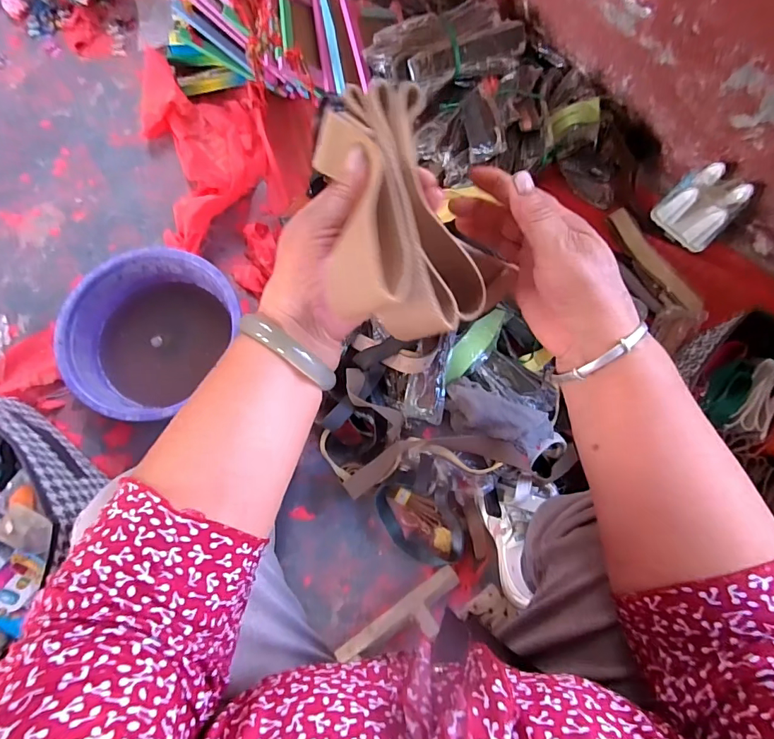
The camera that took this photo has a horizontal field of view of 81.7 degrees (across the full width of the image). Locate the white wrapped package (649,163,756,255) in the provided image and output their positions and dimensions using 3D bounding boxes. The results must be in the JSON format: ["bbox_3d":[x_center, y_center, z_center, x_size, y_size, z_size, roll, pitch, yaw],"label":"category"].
[{"bbox_3d":[0.599,-0.308,0.860,0.088,0.123,0.121,-44,81,-11],"label":"white wrapped package"}]

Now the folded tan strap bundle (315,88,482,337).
[{"bbox_3d":[0.009,-0.098,0.269,0.096,0.058,0.154,-9,76,-4],"label":"folded tan strap bundle"}]

